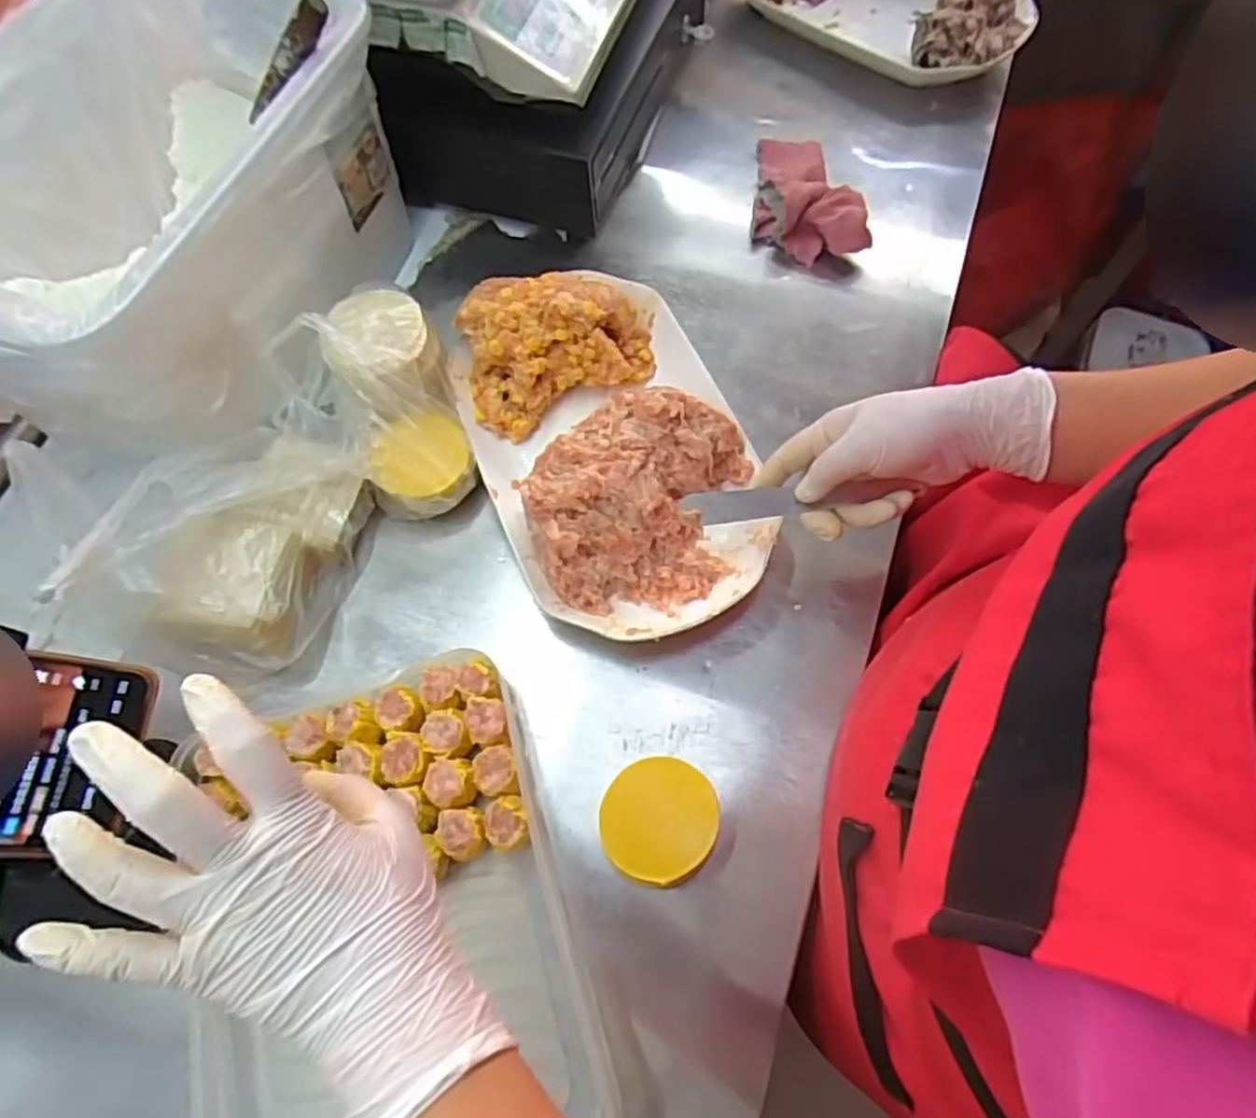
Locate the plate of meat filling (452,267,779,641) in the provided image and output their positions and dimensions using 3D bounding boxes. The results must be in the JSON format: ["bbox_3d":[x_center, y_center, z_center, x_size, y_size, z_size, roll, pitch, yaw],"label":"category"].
[{"bbox_3d":[-0.015,-0.089,0.530,0.191,0.082,0.305,-24,67,-8],"label":"plate of meat filling"}]

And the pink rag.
[{"bbox_3d":[0.164,-0.348,0.657,0.096,0.041,0.156,-1,66,1],"label":"pink rag"}]

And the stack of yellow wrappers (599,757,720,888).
[{"bbox_3d":[0.020,0.165,0.445,0.068,0.037,0.072,28,70,13],"label":"stack of yellow wrappers"}]

